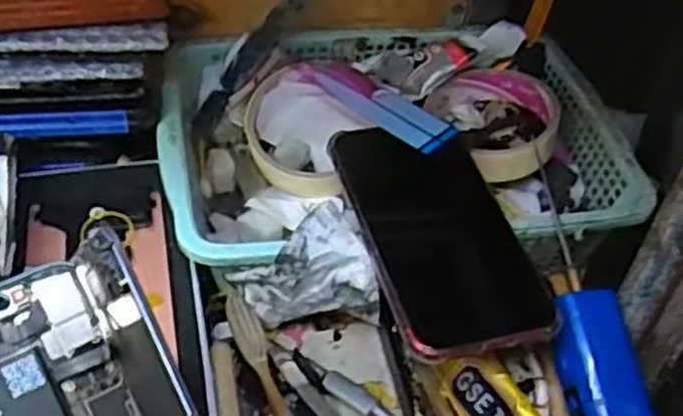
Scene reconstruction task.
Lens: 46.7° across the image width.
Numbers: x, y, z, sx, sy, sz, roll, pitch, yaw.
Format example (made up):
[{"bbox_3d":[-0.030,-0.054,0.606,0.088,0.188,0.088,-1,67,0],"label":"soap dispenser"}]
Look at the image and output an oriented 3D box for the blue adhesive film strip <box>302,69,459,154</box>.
[{"bbox_3d":[0.022,-0.062,0.472,0.032,0.008,0.098,-32,54,-30],"label":"blue adhesive film strip"}]

